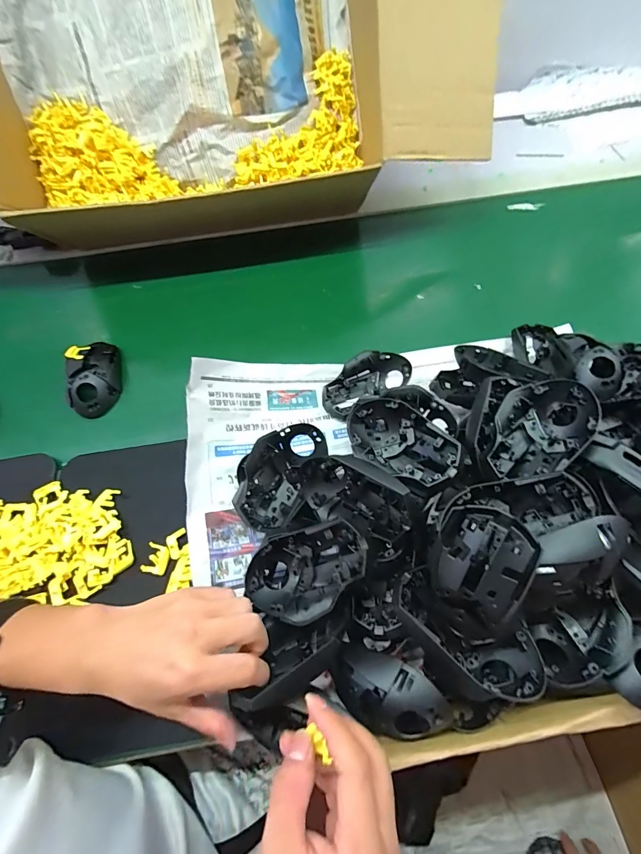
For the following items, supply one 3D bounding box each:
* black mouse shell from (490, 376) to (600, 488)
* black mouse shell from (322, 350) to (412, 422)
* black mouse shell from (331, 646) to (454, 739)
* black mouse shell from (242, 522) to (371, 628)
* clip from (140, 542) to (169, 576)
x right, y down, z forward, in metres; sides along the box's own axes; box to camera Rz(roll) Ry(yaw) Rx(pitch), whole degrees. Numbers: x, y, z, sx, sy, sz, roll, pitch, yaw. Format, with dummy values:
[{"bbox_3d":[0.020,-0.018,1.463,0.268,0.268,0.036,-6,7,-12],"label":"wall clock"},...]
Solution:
[{"bbox_3d":[0.201,0.005,0.354,0.118,0.050,0.077,-33,66,-16],"label":"black mouse shell"},{"bbox_3d":[0.055,-0.058,0.486,0.116,0.033,0.061,-28,65,-14],"label":"black mouse shell"},{"bbox_3d":[0.054,0.212,0.297,0.096,0.035,0.050,24,64,13],"label":"black mouse shell"},{"bbox_3d":[-0.013,0.134,0.344,0.107,0.051,0.072,-11,62,-6],"label":"black mouse shell"},{"bbox_3d":[-0.178,0.142,0.406,0.029,0.008,0.029,13,62,7],"label":"clip"}]

